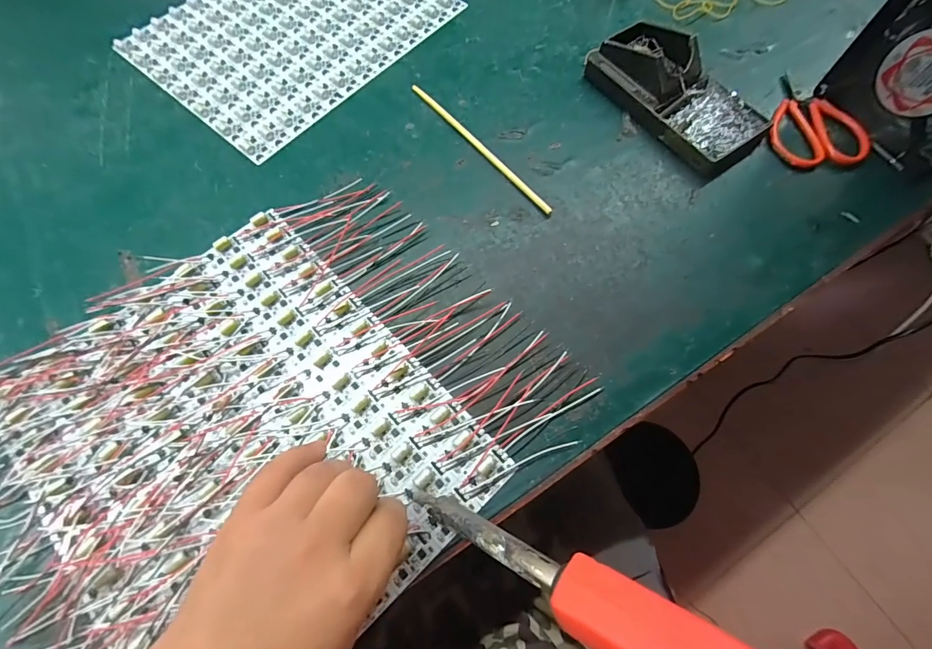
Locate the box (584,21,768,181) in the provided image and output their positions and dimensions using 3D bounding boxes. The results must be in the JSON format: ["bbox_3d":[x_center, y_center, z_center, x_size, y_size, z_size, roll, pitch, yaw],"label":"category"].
[{"bbox_3d":[0.191,-0.217,0.377,0.082,0.044,0.168,-33,70,-12],"label":"box"}]

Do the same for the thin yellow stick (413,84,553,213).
[{"bbox_3d":[0.010,-0.163,0.380,0.007,0.005,0.192,-36,71,-13],"label":"thin yellow stick"}]

